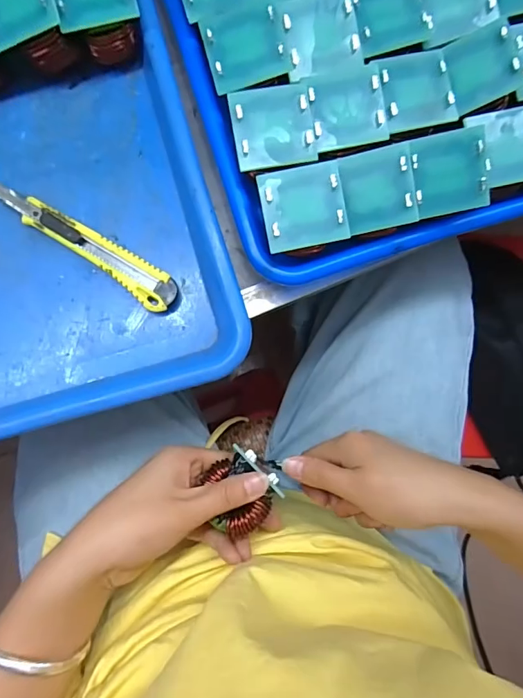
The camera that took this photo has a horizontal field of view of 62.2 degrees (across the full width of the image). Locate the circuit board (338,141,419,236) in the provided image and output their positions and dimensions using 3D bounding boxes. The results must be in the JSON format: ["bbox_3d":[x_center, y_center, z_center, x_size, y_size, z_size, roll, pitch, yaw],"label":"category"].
[{"bbox_3d":[0.068,-0.092,0.248,0.041,0.009,0.043,-13,87,-5],"label":"circuit board"}]

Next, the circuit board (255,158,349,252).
[{"bbox_3d":[0.025,-0.082,0.248,0.046,0.007,0.043,-11,87,-5],"label":"circuit board"}]

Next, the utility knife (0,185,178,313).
[{"bbox_3d":[-0.116,-0.069,0.279,0.138,0.006,0.023,33,84,-1],"label":"utility knife"}]

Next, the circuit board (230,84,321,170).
[{"bbox_3d":[0.007,-0.130,0.254,0.046,0.009,0.044,-10,87,-5],"label":"circuit board"}]

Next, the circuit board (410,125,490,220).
[{"bbox_3d":[0.111,-0.102,0.252,0.046,0.005,0.044,-12,99,-5],"label":"circuit board"}]

